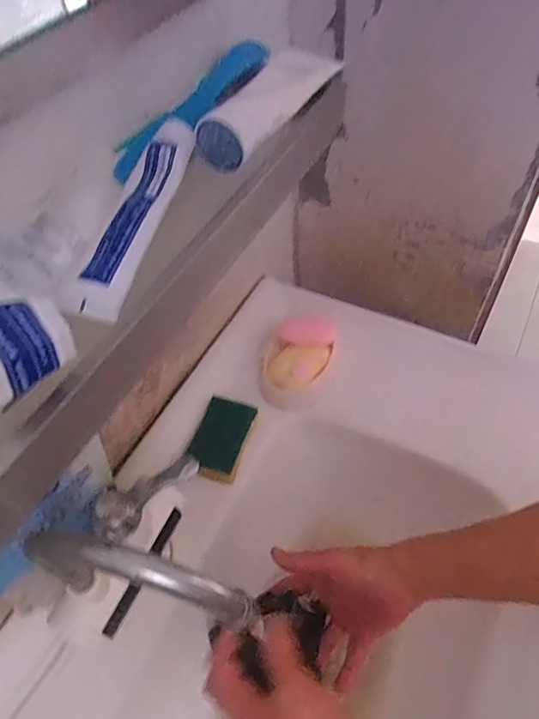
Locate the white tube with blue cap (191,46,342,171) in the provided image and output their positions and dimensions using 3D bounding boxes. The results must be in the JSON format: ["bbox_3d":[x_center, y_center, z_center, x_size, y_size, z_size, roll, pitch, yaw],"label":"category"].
[{"bbox_3d":[0.002,-0.215,0.404,0.051,0.036,0.172,21,58,19],"label":"white tube with blue cap"}]

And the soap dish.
[{"bbox_3d":[0.038,-0.003,0.659,0.083,0.033,0.126,17,57,16],"label":"soap dish"}]

